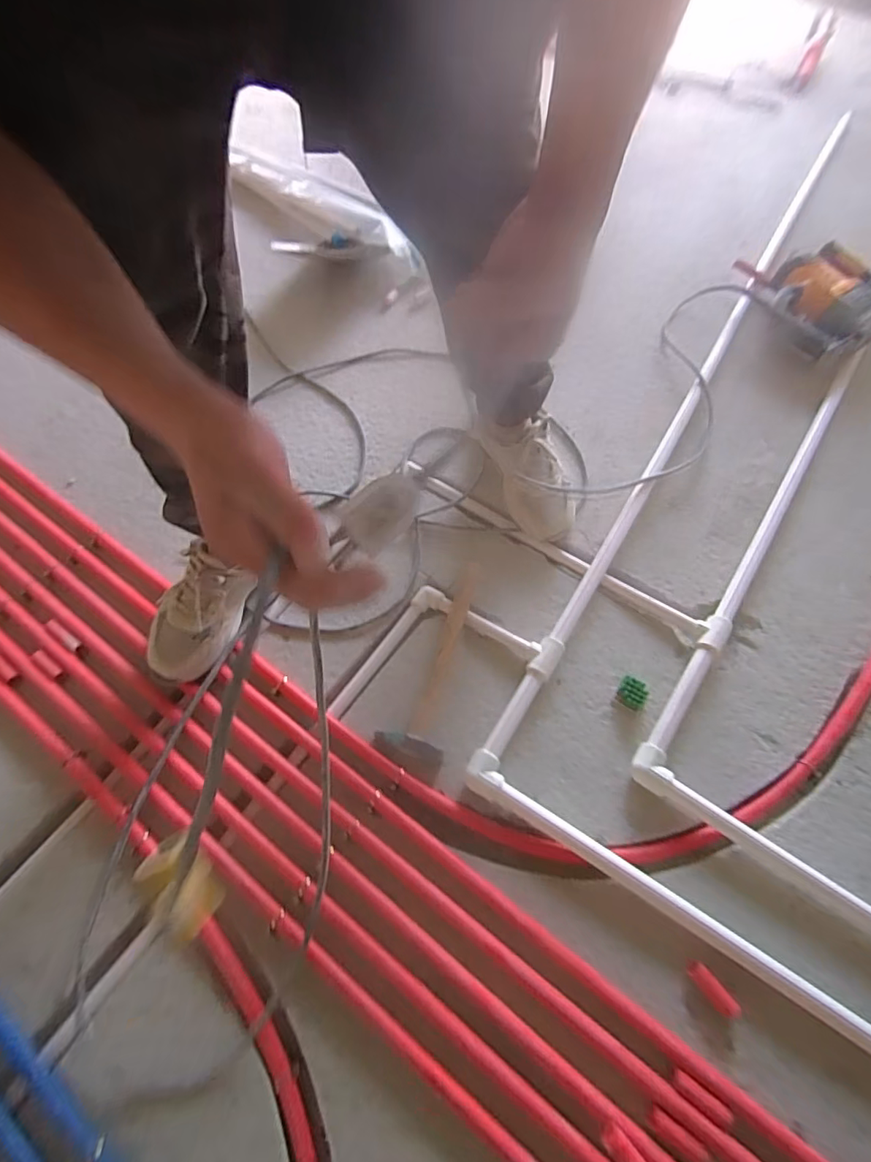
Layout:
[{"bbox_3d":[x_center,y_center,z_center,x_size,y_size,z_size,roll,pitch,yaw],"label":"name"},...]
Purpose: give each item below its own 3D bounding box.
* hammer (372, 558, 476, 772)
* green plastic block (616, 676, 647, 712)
[{"bbox_3d":[-0.008,0.111,0.784,0.090,0.024,0.308,11,63,6],"label":"hammer"},{"bbox_3d":[0.283,0.164,0.759,0.041,0.026,0.038,27,66,14],"label":"green plastic block"}]

